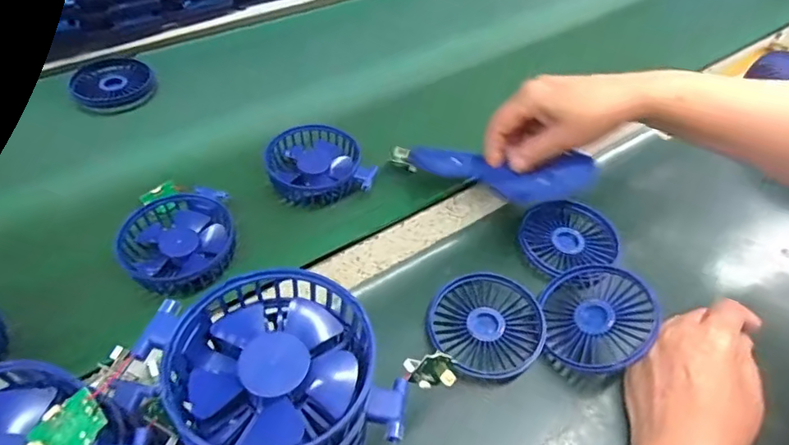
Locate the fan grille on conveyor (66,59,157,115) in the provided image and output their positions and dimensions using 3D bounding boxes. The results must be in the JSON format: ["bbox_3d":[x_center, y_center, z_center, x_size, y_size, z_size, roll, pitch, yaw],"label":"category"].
[{"bbox_3d":[-0.320,-0.159,0.579,0.087,0.012,0.100,-12,51,-14],"label":"fan grille on conveyor"}]

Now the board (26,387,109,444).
[{"bbox_3d":[-0.138,0.088,0.213,0.023,0.005,0.031,38,74,8],"label":"board"}]

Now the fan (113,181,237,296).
[{"bbox_3d":[-0.182,0.014,0.437,0.089,0.036,0.102,4,49,0],"label":"fan"}]

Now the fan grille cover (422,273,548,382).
[{"bbox_3d":[0.073,0.082,0.405,0.085,0.018,0.088,-33,58,-28],"label":"fan grille cover"}]

